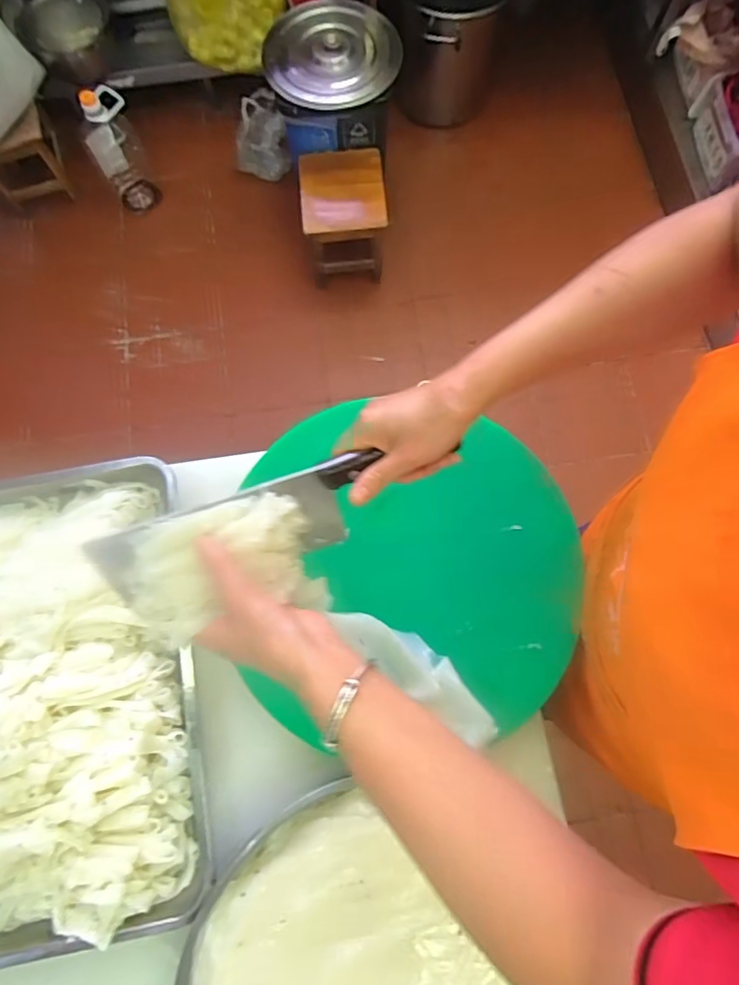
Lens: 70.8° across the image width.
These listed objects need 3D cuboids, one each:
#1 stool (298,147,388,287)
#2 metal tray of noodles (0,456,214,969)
[{"bbox_3d":[-0.072,-0.789,1.513,0.228,0.244,0.241,-5,76,-1],"label":"stool"},{"bbox_3d":[-0.368,0.217,0.556,0.352,0.073,0.486,-12,76,-2],"label":"metal tray of noodles"}]

